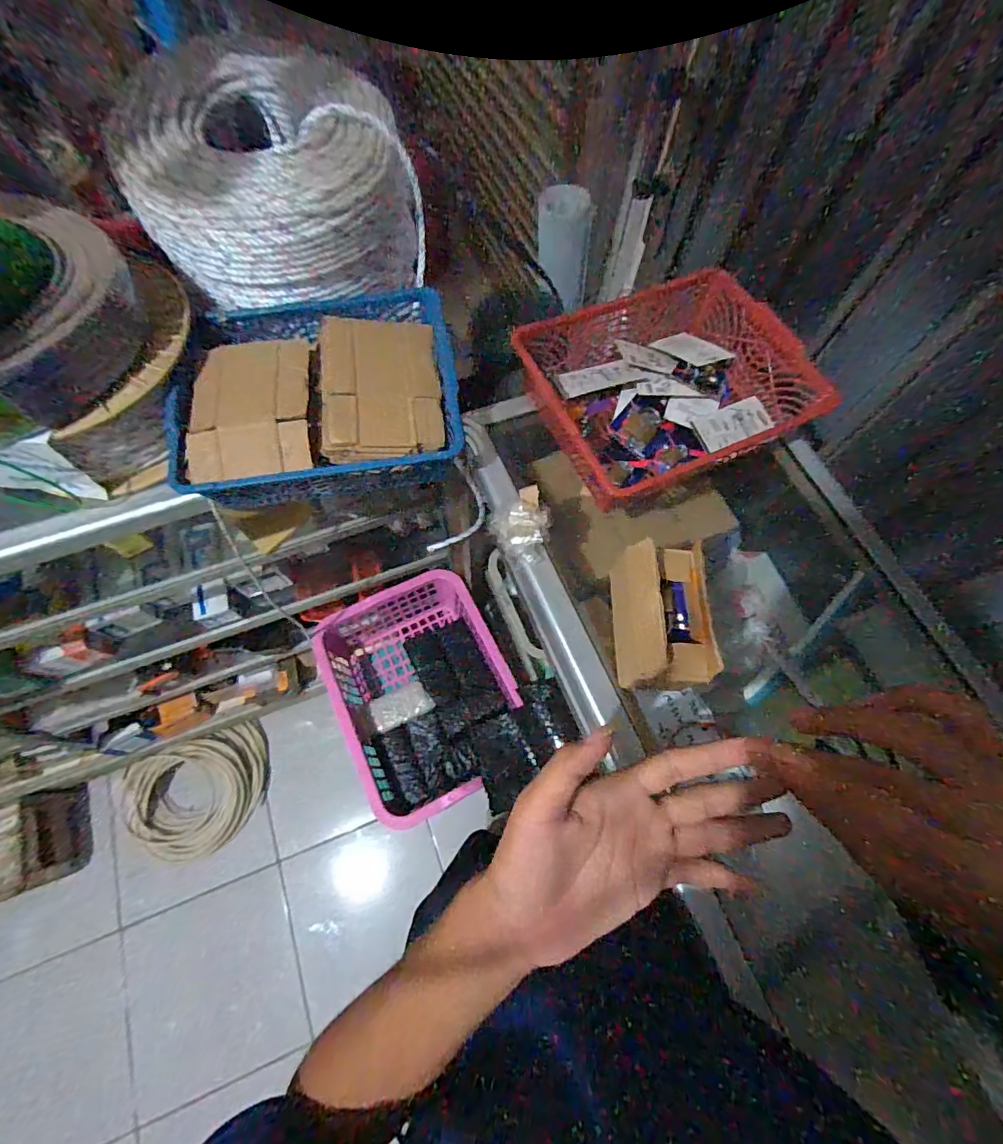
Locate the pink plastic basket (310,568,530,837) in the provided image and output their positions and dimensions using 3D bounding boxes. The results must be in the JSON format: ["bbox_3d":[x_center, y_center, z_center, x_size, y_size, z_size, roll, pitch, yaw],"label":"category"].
[{"bbox_3d":[-0.160,0.222,0.979,0.309,0.132,0.401,-25,70,-12],"label":"pink plastic basket"}]

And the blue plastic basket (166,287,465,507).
[{"bbox_3d":[-0.203,-0.191,0.543,0.300,0.074,0.254,-9,67,-6],"label":"blue plastic basket"}]

